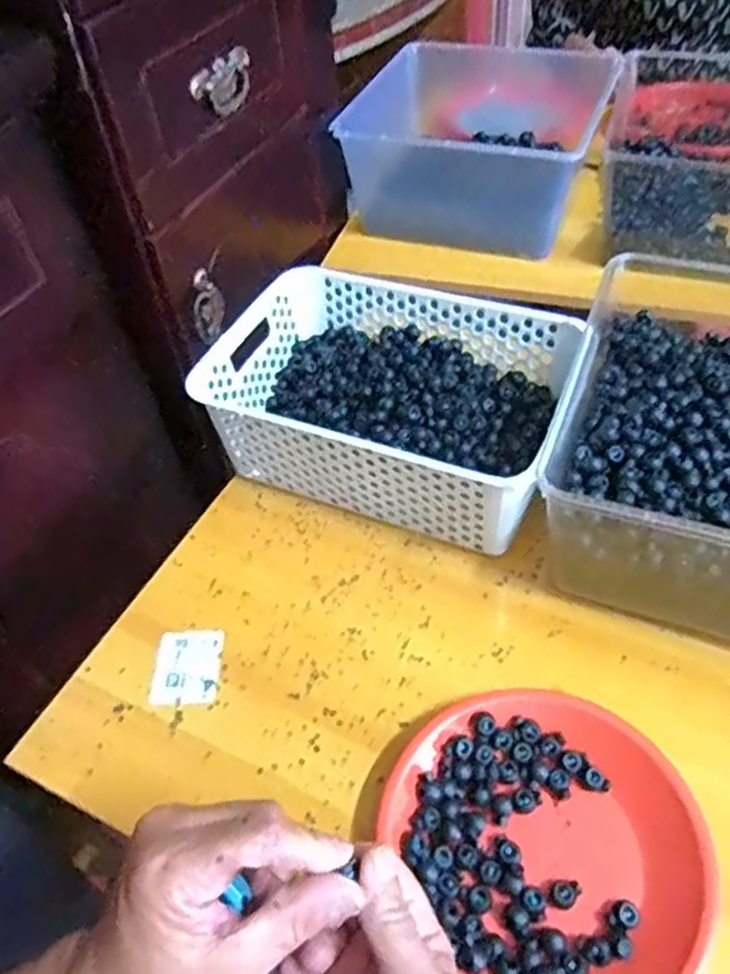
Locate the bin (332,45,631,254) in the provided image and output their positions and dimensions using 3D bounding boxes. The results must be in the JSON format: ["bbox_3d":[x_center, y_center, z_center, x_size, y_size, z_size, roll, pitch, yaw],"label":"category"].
[{"bbox_3d":[0.159,-0.459,0.955,0.295,0.132,0.332,14,52,16],"label":"bin"}]

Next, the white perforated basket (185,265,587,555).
[{"bbox_3d":[0.023,-0.077,0.655,0.289,0.112,0.203,17,53,19],"label":"white perforated basket"}]

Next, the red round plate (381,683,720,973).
[{"bbox_3d":[0.115,0.218,0.445,0.170,0.023,0.192,-24,51,-15],"label":"red round plate"}]

